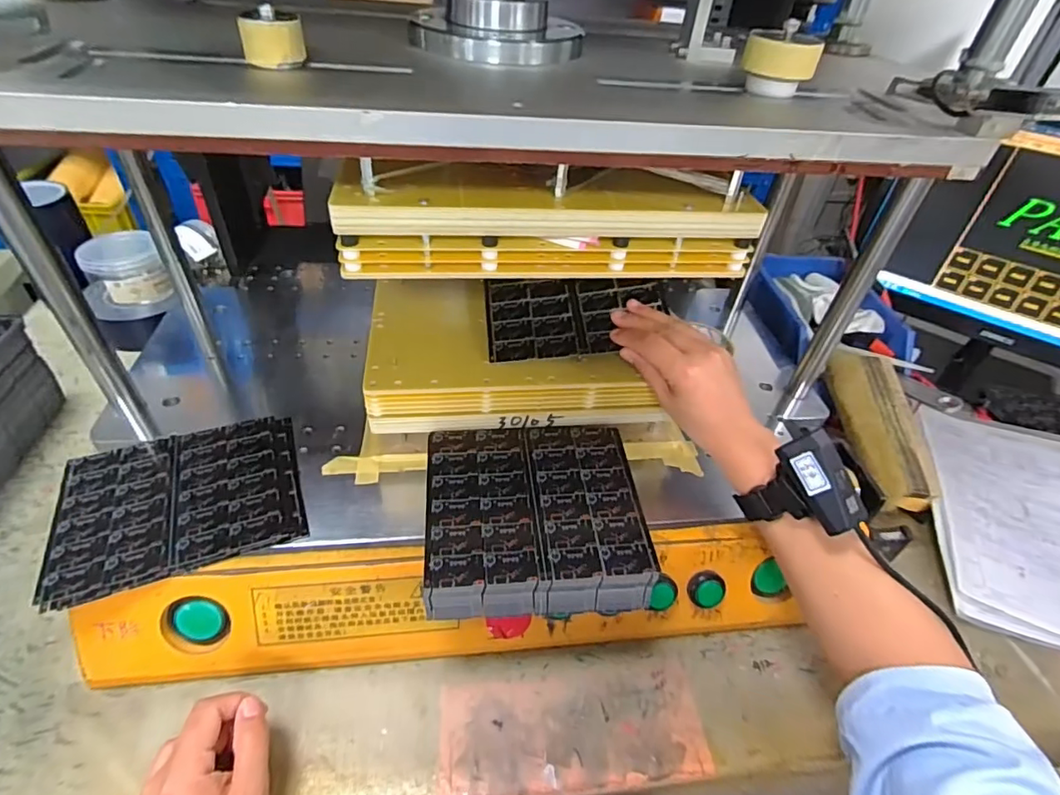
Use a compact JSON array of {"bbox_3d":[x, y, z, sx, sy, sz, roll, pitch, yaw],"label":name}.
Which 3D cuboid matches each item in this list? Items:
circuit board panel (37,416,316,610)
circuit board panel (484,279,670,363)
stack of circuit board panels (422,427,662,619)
[{"bbox_3d":[-0.289,0.082,0.448,0.176,0.005,0.147,-13,47,-20],"label":"circuit board panel"},{"bbox_3d":[0.042,-0.077,0.492,0.160,0.009,0.095,-6,56,0],"label":"circuit board panel"},{"bbox_3d":[0.002,0.096,0.441,0.166,0.048,0.150,0,43,-7],"label":"stack of circuit board panels"}]

